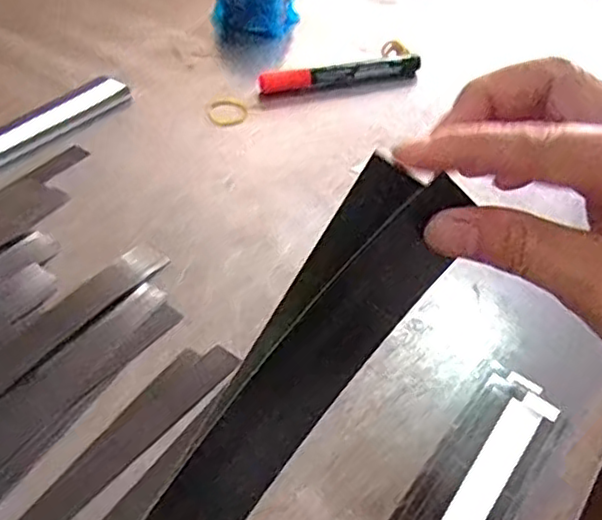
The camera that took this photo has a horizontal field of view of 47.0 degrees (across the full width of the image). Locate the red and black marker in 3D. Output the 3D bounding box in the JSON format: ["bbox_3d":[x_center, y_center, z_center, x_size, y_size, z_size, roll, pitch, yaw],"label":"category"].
[{"bbox_3d":[0.032,-0.146,0.547,0.134,0.017,0.019,-12,47,-19],"label":"red and black marker"}]

